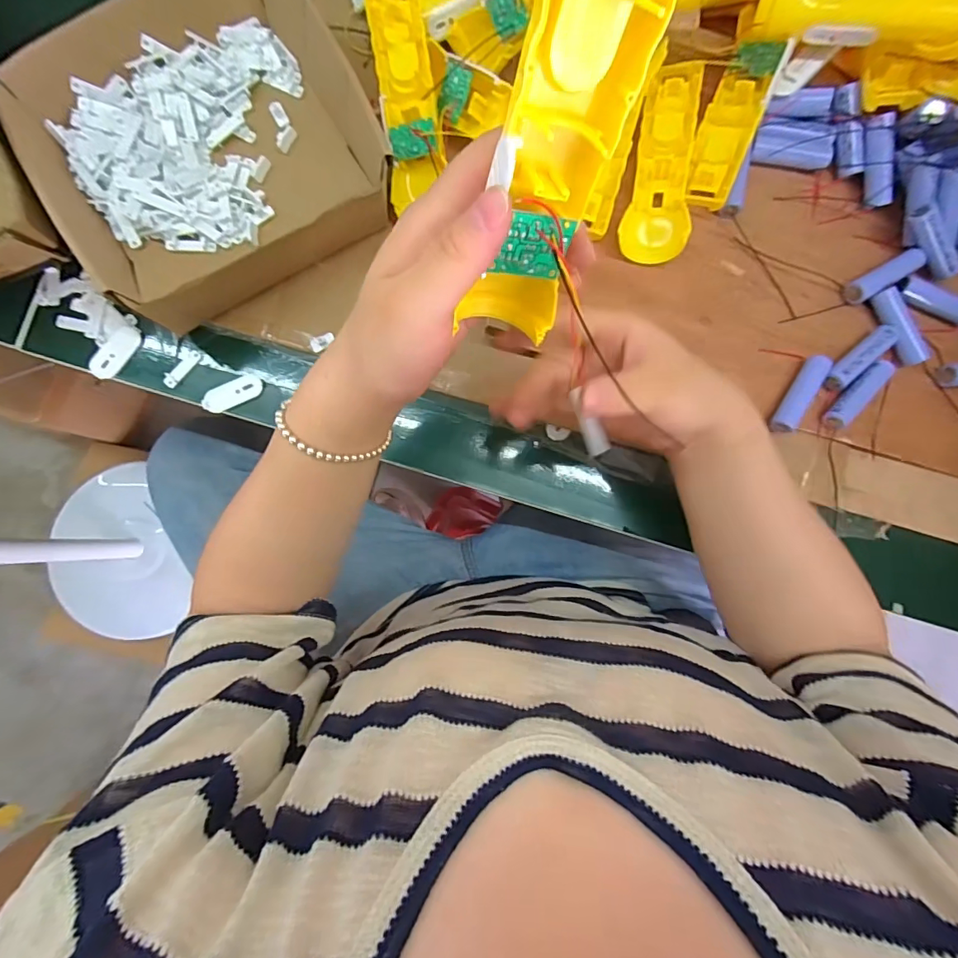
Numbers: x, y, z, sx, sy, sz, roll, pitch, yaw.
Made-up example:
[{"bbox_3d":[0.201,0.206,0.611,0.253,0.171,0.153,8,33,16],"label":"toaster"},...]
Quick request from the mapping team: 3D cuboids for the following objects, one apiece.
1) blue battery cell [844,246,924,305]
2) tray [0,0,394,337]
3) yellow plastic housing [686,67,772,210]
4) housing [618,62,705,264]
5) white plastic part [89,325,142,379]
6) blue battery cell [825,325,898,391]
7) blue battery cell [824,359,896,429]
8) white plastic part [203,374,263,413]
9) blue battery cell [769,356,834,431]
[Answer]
[{"bbox_3d":[0.336,-0.168,0.390,0.068,0.017,0.017,-30,88,-5],"label":"blue battery cell"},{"bbox_3d":[-0.209,-0.266,0.366,0.243,0.060,0.232,-29,88,-5],"label":"tray"},{"bbox_3d":[0.197,-0.271,0.375,0.036,0.020,0.101,15,99,-2],"label":"yellow plastic housing"},{"bbox_3d":[0.147,-0.256,0.380,0.046,0.029,0.160,9,85,-3],"label":"housing"},{"bbox_3d":[-0.301,-0.105,0.388,0.017,0.009,0.048,35,85,0],"label":"white plastic part"},{"bbox_3d":[0.311,-0.099,0.379,0.066,0.016,0.017,-41,89,-5],"label":"blue battery cell"},{"bbox_3d":[0.310,-0.071,0.382,0.015,0.018,0.067,41,85,0],"label":"blue battery cell"},{"bbox_3d":[-0.208,-0.072,0.395,0.048,0.011,0.018,-33,88,-5],"label":"white plastic part"},{"bbox_3d":[0.260,-0.068,0.378,0.016,0.020,0.068,33,85,0],"label":"blue battery cell"}]

